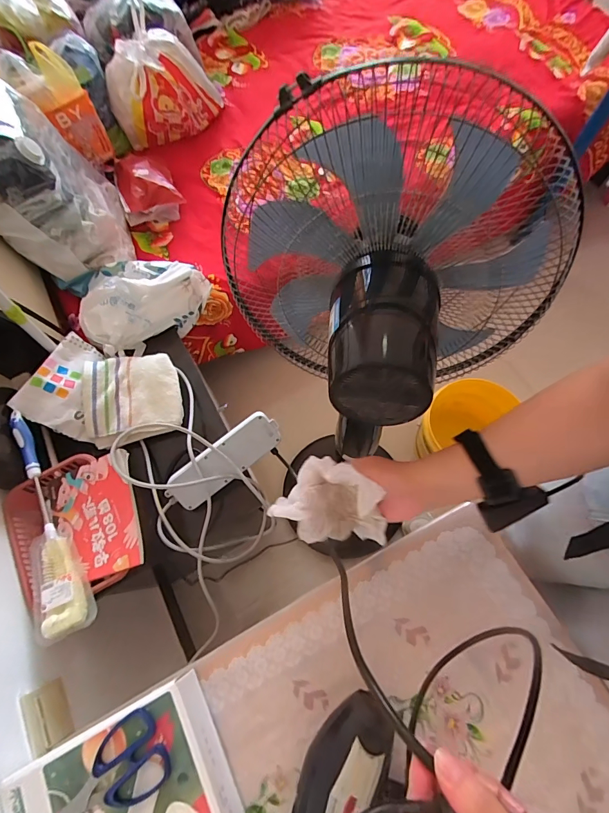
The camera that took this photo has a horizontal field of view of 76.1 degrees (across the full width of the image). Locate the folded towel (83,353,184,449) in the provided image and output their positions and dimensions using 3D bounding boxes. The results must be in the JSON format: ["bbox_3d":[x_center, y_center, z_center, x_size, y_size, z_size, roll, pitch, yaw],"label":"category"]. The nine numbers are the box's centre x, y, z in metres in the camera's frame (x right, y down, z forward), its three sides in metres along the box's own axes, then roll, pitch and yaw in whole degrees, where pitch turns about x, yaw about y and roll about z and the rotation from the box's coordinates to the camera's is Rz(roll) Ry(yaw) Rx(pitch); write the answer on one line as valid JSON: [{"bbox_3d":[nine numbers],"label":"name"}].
[{"bbox_3d":[-0.351,-0.022,0.796,0.178,0.048,0.177,-12,69,-2],"label":"folded towel"}]

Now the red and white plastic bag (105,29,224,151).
[{"bbox_3d":[-0.417,-0.936,1.141,0.311,0.236,0.180,-23,63,-6],"label":"red and white plastic bag"}]

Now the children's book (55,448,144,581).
[{"bbox_3d":[-0.357,0.190,0.661,0.168,0.015,0.188,-21,72,13],"label":"children's book"}]

